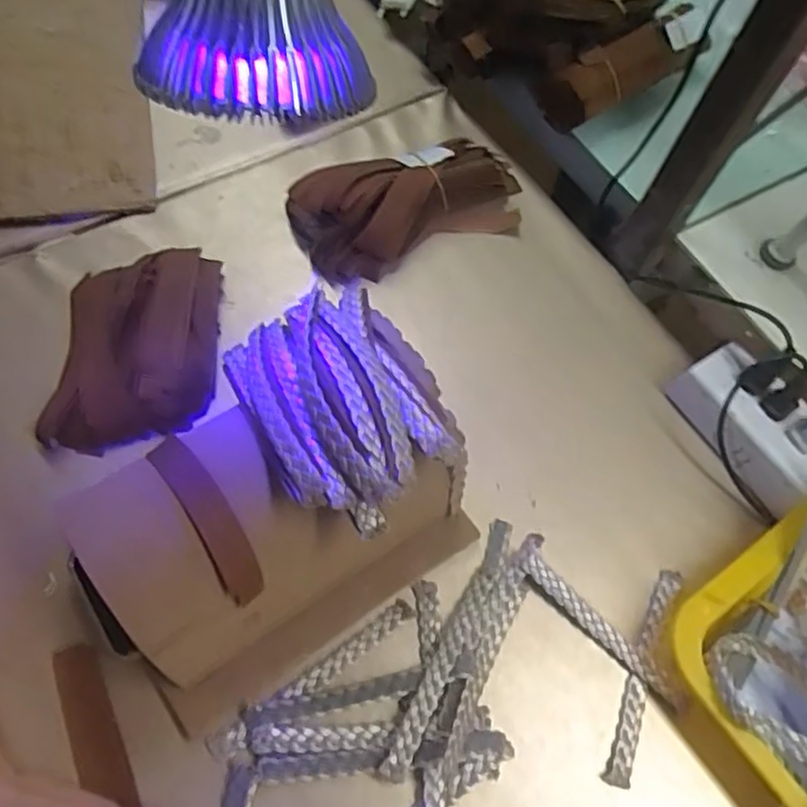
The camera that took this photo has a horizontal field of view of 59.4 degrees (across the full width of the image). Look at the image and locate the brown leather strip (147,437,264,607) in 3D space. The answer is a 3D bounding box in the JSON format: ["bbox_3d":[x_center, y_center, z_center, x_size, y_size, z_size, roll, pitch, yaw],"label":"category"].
[{"bbox_3d":[-0.096,0.058,0.358,0.022,0.015,0.091,-31,93,-15],"label":"brown leather strip"}]

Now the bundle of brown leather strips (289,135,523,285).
[{"bbox_3d":[0.009,-0.160,0.571,0.189,0.058,0.090,-19,67,-16],"label":"bundle of brown leather strips"}]

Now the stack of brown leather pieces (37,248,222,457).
[{"bbox_3d":[-0.184,-0.044,0.491,0.104,0.031,0.152,3,63,-6],"label":"stack of brown leather pieces"}]

